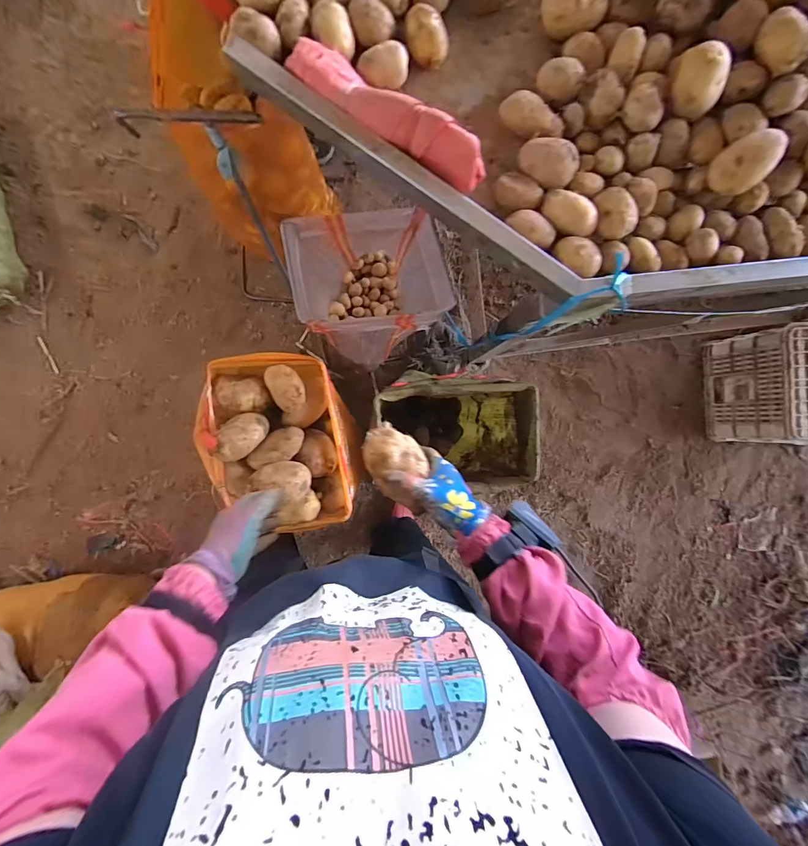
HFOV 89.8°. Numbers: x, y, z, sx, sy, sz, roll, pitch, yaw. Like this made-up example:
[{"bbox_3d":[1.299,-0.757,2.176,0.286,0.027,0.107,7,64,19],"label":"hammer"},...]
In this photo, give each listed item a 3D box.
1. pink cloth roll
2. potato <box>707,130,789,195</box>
[{"bbox_3d":[-0.016,-0.401,0.515,0.278,0.047,0.053,32,86,-6],"label":"pink cloth roll"},{"bbox_3d":[0.466,-0.354,0.551,0.086,0.048,0.063,-30,93,35],"label":"potato"}]

